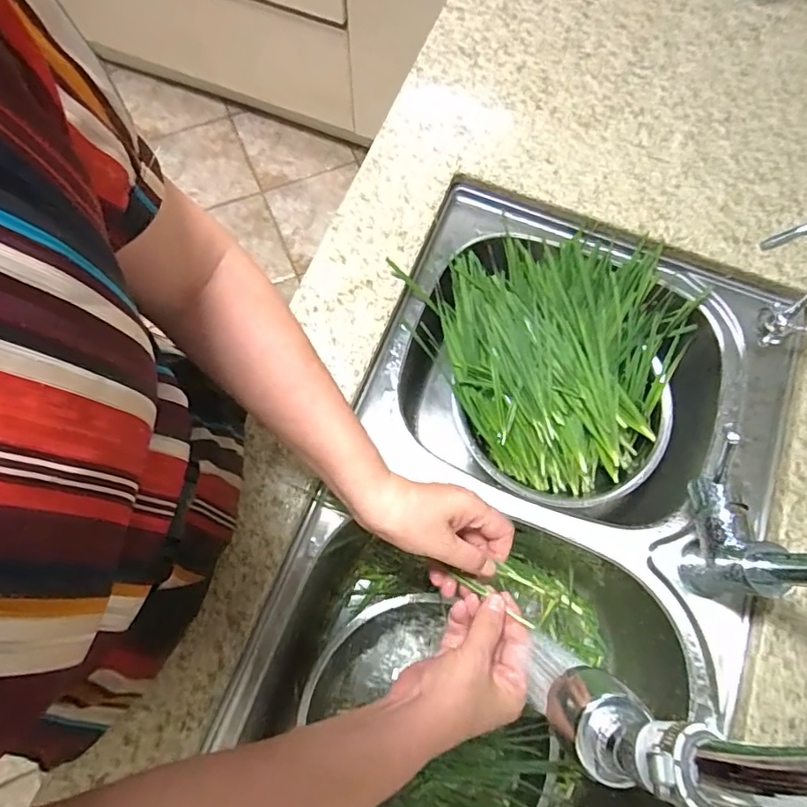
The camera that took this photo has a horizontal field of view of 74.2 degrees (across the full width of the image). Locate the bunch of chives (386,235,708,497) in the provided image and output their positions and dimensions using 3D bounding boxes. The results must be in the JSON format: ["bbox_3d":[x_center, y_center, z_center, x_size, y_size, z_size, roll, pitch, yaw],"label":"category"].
[{"bbox_3d":[0.188,-0.054,0.622,0.289,0.069,0.302,-23,75,-9],"label":"bunch of chives"}]

